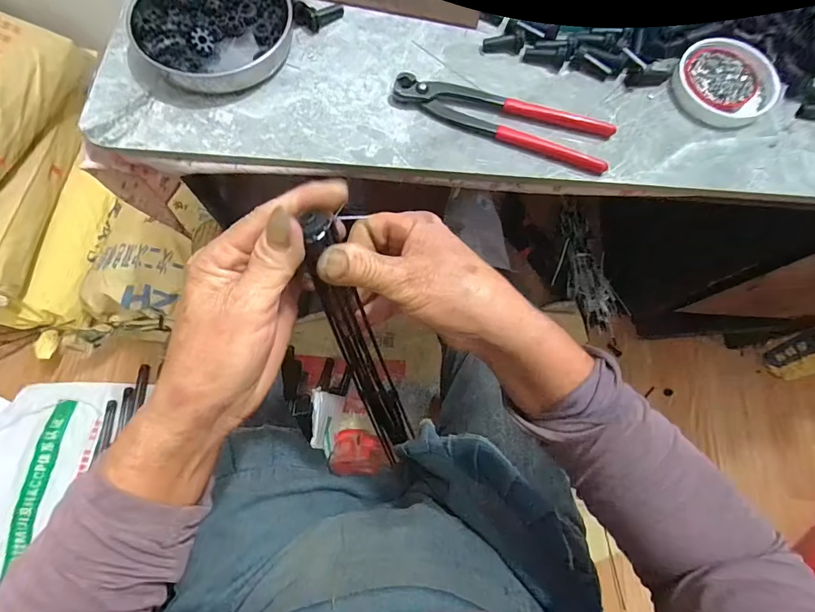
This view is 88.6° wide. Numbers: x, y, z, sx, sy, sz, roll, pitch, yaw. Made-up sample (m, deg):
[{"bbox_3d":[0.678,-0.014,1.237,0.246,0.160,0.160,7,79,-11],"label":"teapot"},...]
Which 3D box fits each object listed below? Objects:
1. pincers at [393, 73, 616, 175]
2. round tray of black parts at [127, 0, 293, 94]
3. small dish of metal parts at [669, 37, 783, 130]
[{"bbox_3d":[0.085,-0.171,0.374,0.195,0.015,0.050,19,73,4],"label":"pincers"},{"bbox_3d":[-0.177,-0.263,0.385,0.135,0.028,0.133,0,73,-1],"label":"round tray of black parts"},{"bbox_3d":[0.296,-0.207,0.389,0.088,0.017,0.085,0,73,-1],"label":"small dish of metal parts"}]

